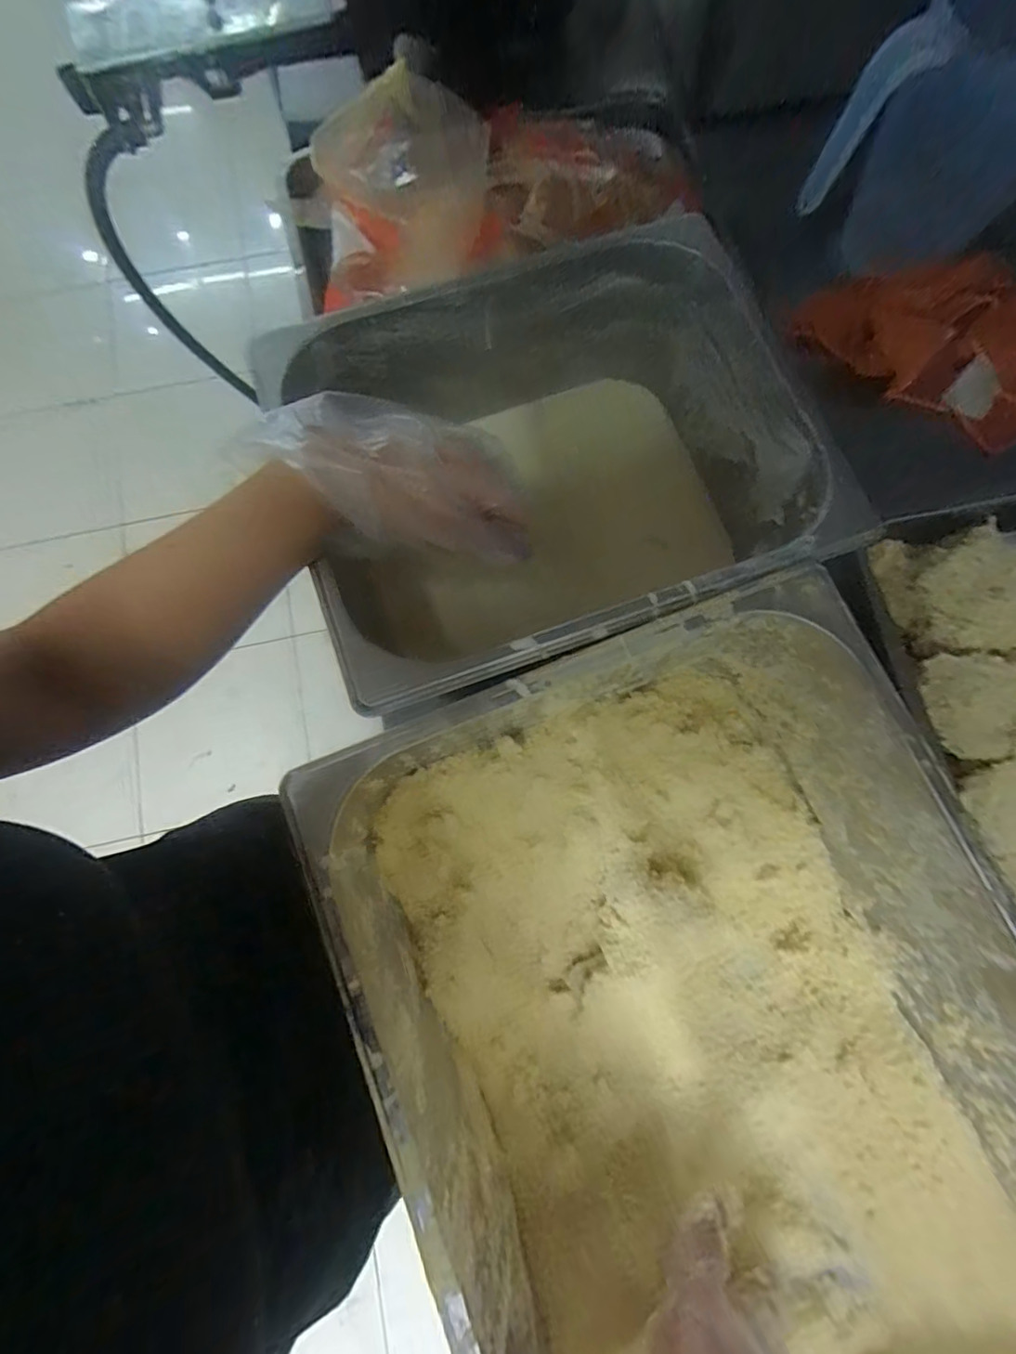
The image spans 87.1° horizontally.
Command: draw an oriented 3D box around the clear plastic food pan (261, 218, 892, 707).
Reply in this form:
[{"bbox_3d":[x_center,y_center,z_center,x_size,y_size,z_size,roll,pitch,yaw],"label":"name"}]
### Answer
[{"bbox_3d":[0.022,-0.134,0.367,0.289,0.099,0.258,-19,78,-3],"label":"clear plastic food pan"}]

